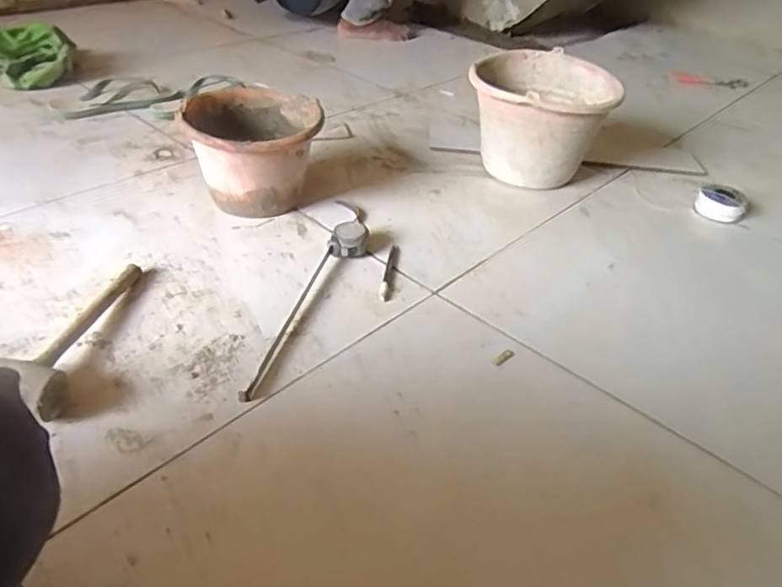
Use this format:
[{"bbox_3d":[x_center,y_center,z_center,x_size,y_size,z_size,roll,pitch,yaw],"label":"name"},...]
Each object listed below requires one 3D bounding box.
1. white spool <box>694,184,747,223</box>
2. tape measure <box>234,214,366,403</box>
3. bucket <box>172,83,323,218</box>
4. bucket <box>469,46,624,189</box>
[{"bbox_3d":[0.666,-0.184,1.228,0.098,0.055,0.108,25,40,25],"label":"white spool"},{"bbox_3d":[-0.113,0.002,0.870,0.056,0.042,0.401,13,36,11],"label":"tape measure"},{"bbox_3d":[-0.244,-0.244,1.094,0.229,0.161,0.261,-2,36,-9],"label":"bucket"},{"bbox_3d":[0.293,-0.342,1.251,0.266,0.218,0.266,3,37,-3],"label":"bucket"}]

